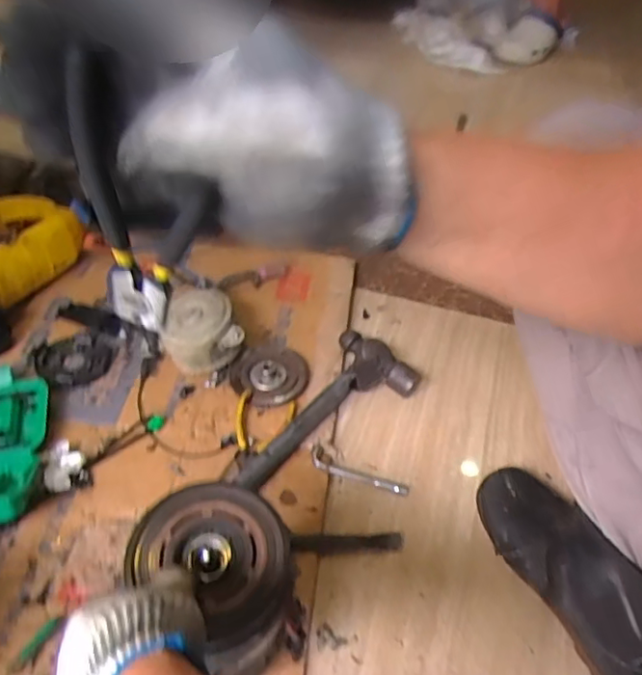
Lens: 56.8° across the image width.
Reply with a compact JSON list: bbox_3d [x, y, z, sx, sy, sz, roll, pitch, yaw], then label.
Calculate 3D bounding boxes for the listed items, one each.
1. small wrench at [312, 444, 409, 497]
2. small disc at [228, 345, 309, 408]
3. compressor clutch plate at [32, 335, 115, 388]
[{"bbox_3d":[0.042,0.157,0.679,0.116,0.015,0.029,21,48,16],"label":"small wrench"},{"bbox_3d":[-0.064,0.044,0.763,0.094,0.022,0.091,2,46,-2],"label":"small disc"},{"bbox_3d":[-0.311,0.026,0.752,0.092,0.024,0.078,-25,53,-25],"label":"compressor clutch plate"}]

